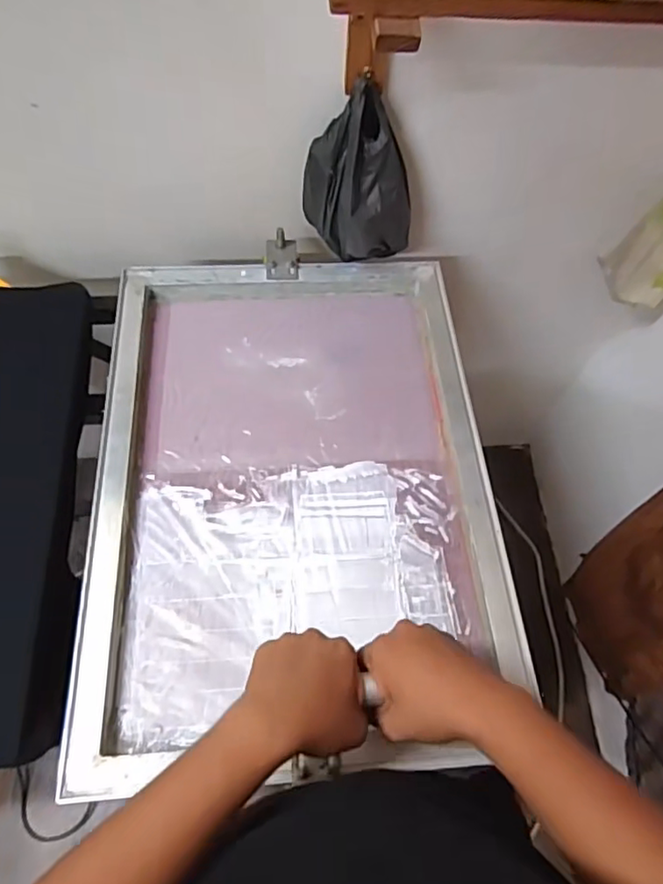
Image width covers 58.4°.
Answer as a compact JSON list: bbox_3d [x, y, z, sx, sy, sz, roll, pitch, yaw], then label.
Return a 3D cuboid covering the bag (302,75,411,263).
[{"bbox_3d":[0.044,-0.352,0.815,0.125,0.208,0.122,-21,66,-15],"label":"bag"}]

